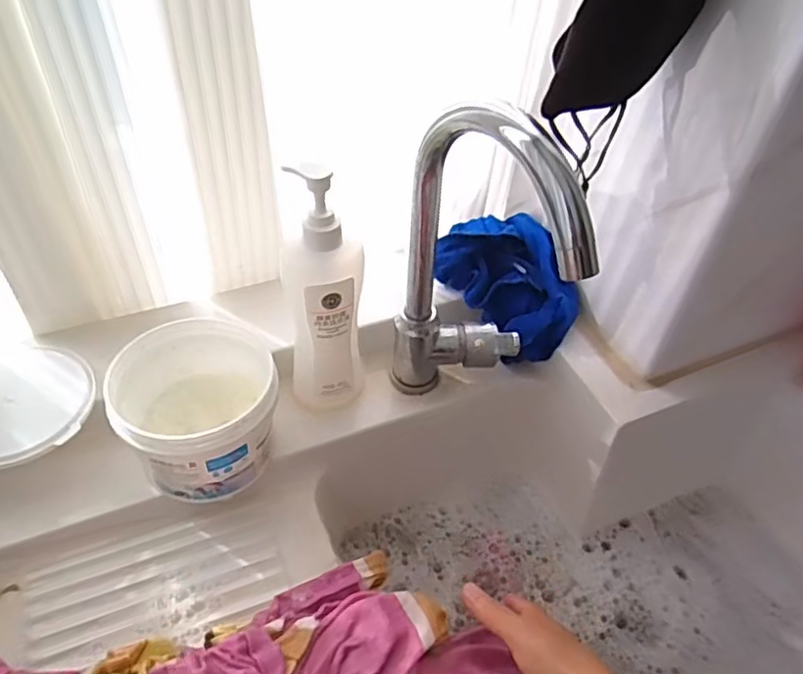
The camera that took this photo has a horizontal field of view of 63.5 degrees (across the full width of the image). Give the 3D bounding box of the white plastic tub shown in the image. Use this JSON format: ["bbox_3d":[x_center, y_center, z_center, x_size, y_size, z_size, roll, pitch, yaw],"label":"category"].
[{"bbox_3d":[-0.166,0.060,0.540,0.125,0.092,0.133,2,47,-2],"label":"white plastic tub"}]

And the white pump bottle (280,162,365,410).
[{"bbox_3d":[-0.063,-0.029,0.534,0.061,0.221,0.045,0,47,-4],"label":"white pump bottle"}]

